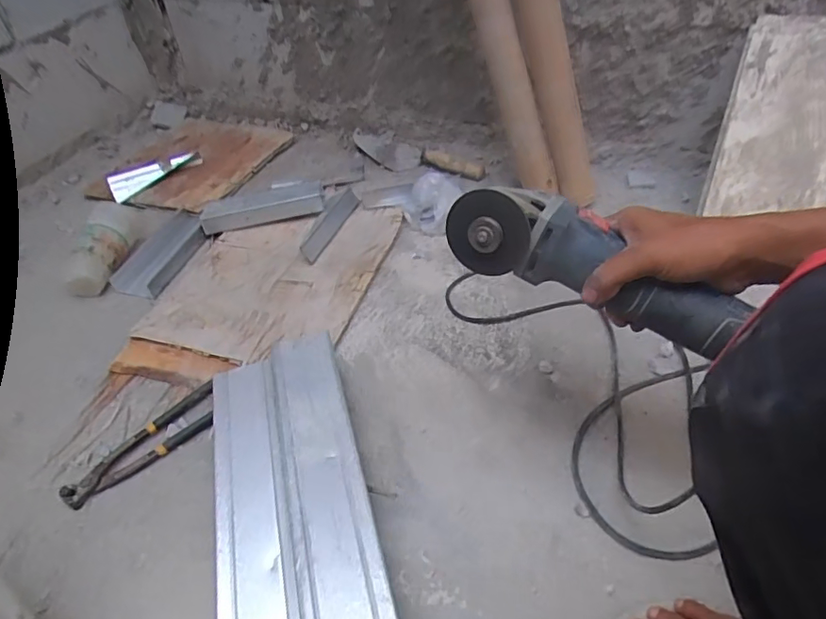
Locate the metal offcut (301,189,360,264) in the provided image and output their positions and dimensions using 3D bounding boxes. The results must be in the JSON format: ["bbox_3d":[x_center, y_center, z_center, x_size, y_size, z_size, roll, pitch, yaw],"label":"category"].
[{"bbox_3d":[-0.142,-0.151,0.938,0.035,0.015,0.185,13,48,18],"label":"metal offcut"}]

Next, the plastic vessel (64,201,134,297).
[{"bbox_3d":[-0.523,-0.108,0.912,0.083,0.079,0.187,-3,45,3],"label":"plastic vessel"}]

